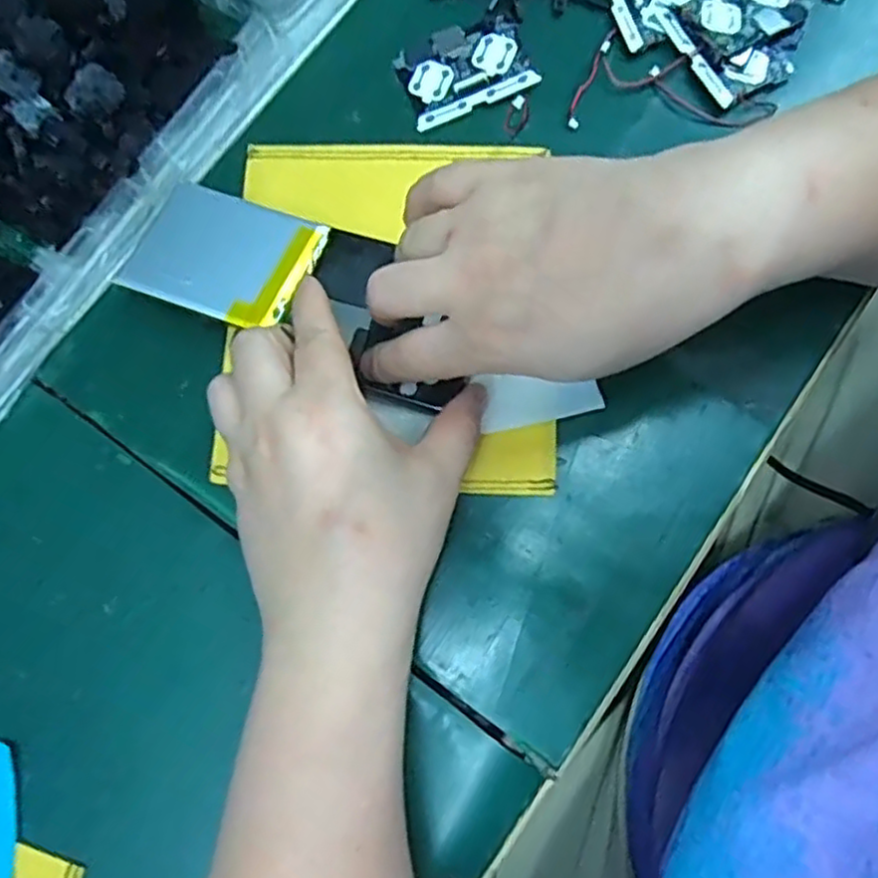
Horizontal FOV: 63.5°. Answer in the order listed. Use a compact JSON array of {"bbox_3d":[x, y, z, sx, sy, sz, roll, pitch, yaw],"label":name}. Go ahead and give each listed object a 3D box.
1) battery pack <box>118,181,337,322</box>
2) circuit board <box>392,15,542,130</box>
[{"bbox_3d":[-0.098,-0.084,0.321,0.081,0.004,0.061,20,69,12],"label":"battery pack"},{"bbox_3d":[0.014,-0.187,0.358,0.062,0.005,0.047,-17,79,-3],"label":"circuit board"}]

